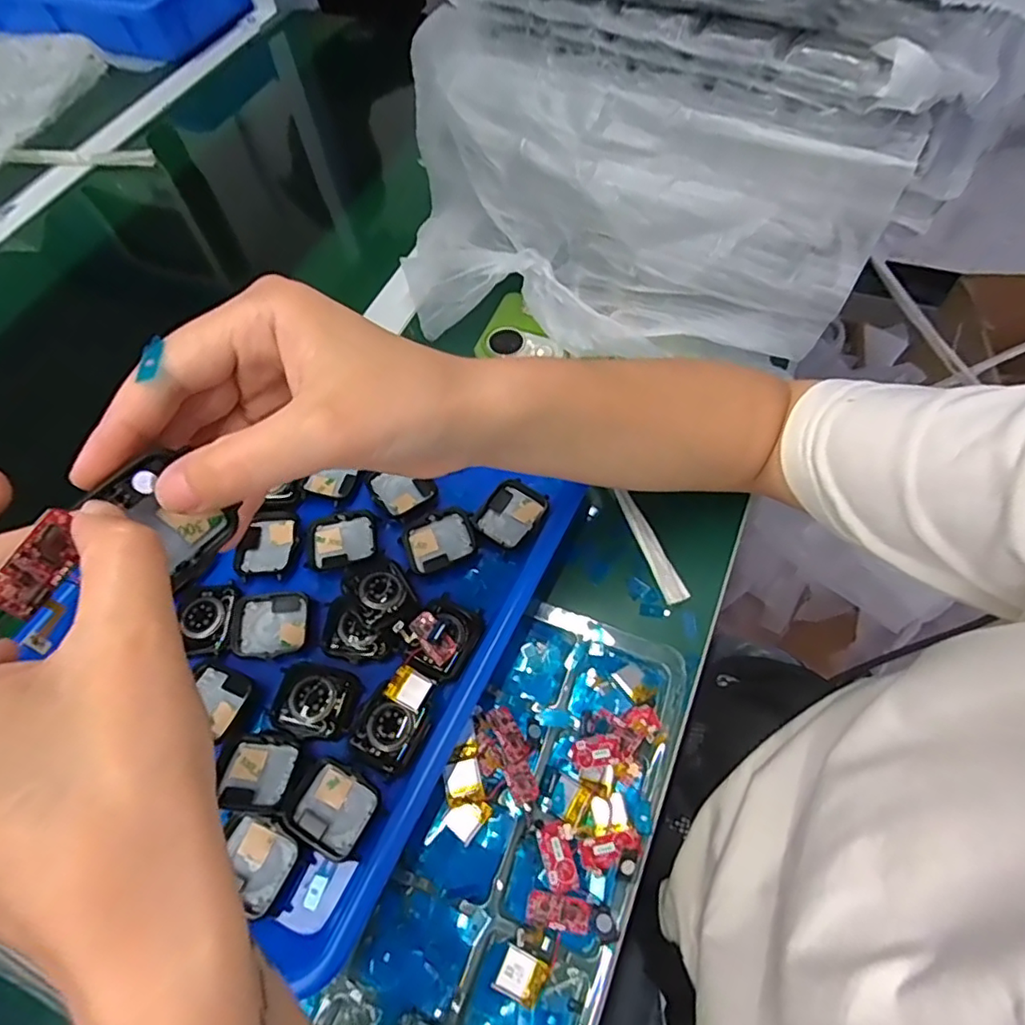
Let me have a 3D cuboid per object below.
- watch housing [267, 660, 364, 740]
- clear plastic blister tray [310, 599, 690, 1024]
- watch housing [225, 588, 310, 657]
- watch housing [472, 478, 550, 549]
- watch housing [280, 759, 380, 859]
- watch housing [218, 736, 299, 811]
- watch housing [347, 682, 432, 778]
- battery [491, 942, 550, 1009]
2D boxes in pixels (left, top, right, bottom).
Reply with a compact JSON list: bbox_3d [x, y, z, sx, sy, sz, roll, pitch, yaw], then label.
[{"bbox_3d":[-0.106,0.100,0.315,0.045,0.009,0.037,10,62,10],"label":"watch housing"},{"bbox_3d":[0.005,0.168,0.287,0.125,0.020,0.248,21,65,11],"label":"clear plastic blister tray"},{"bbox_3d":[-0.138,0.063,0.335,0.041,0.011,0.039,-3,61,3],"label":"watch housing"},{"bbox_3d":[-0.001,0.001,0.367,0.034,0.006,0.043,31,68,20],"label":"watch housing"},{"bbox_3d":[-0.089,0.146,0.291,0.039,0.011,0.036,22,65,16],"label":"watch housing"},{"bbox_3d":[-0.128,0.131,0.298,0.036,0.007,0.036,-1,49,9],"label":"watch housing"},{"bbox_3d":[-0.063,0.113,0.305,0.034,0.011,0.035,25,66,17],"label":"watch housing"},{"bbox_3d":[0.004,0.212,0.269,0.021,0.006,0.018,27,67,18],"label":"battery"}]

